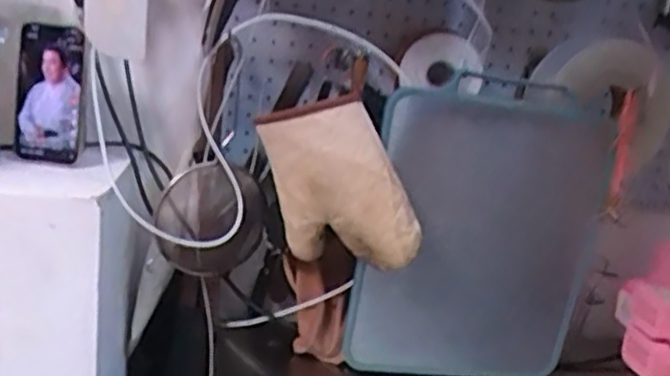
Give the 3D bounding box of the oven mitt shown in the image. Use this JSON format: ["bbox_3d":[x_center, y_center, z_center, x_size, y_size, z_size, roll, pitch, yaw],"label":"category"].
[{"bbox_3d":[0.000,-0.002,0.801,0.154,0.191,0.035,-14,6,26],"label":"oven mitt"}]

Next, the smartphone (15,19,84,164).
[{"bbox_3d":[-0.335,-0.111,0.841,0.077,0.158,0.010,5,6,2],"label":"smartphone"}]

